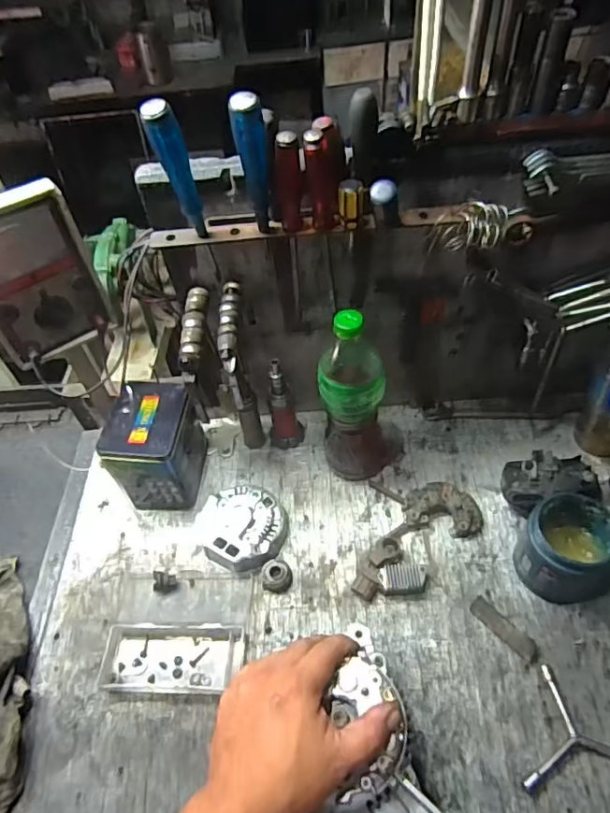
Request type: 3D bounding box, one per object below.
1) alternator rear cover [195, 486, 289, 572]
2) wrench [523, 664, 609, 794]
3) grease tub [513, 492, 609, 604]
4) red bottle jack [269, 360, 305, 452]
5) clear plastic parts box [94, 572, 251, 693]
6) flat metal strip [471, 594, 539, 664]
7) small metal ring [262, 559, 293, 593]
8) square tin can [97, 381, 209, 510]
[{"bbox_3d":[-0.083,0.157,0.712,0.112,0.036,0.106,24,57,23],"label":"alternator rear cover"},{"bbox_3d":[0.286,0.339,0.536,0.113,0.009,0.117,17,54,18],"label":"wrench"},{"bbox_3d":[0.296,0.167,0.623,0.088,0.102,0.109,25,57,23],"label":"grease tub"},{"bbox_3d":[-0.032,-0.001,0.761,0.049,0.157,0.037,-8,50,-1],"label":"red bottle jack"},{"bbox_3d":[-0.150,0.261,0.643,0.167,0.022,0.134,-1,51,5],"label":"clear plastic parts box"},{"bbox_3d":[0.227,0.252,0.618,0.023,0.005,0.083,-36,56,-22],"label":"flat metal strip"},{"bbox_3d":[-0.035,0.210,0.675,0.036,0.014,0.040,-5,50,1],"label":"small metal ring"},{"bbox_3d":[-0.202,0.053,0.745,0.096,0.143,0.142,5,51,9],"label":"square tin can"}]

